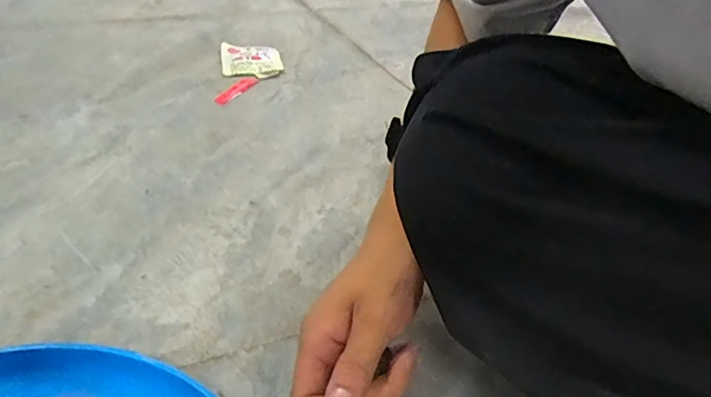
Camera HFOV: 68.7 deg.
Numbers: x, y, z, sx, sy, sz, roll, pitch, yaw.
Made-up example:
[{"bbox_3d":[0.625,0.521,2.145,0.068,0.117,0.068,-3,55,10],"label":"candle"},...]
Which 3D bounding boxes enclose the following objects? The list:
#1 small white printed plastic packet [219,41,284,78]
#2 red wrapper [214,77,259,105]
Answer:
[{"bbox_3d":[-0.160,-0.212,0.794,0.089,0.008,0.131,-5,36,-12],"label":"small white printed plastic packet"},{"bbox_3d":[-0.161,-0.148,0.705,0.025,0.004,0.090,15,36,16],"label":"red wrapper"}]

